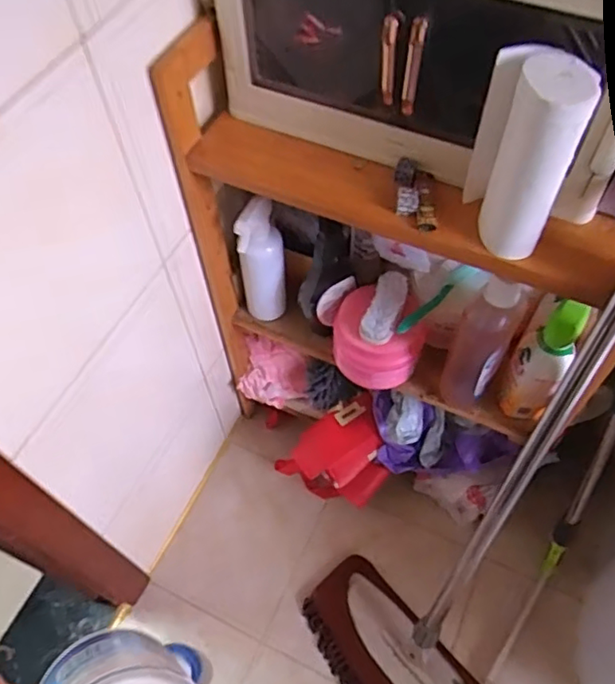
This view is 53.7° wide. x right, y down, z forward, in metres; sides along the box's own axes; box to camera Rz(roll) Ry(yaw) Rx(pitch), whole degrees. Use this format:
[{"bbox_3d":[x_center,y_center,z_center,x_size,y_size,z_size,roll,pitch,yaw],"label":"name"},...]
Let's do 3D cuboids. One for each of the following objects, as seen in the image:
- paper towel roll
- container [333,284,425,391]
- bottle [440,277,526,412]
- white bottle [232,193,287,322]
[{"bbox_3d":[0.190,-0.165,0.550,0.081,0.179,0.066,16,59,12],"label":"paper towel roll"},{"bbox_3d":[0.100,-0.008,0.876,0.134,0.115,0.110,15,59,11],"label":"container"},{"bbox_3d":[0.224,0.013,0.799,0.069,0.218,0.058,22,61,16],"label":"bottle"},{"bbox_3d":[-0.064,-0.111,0.869,0.061,0.223,0.054,-5,57,-1],"label":"white bottle"}]

